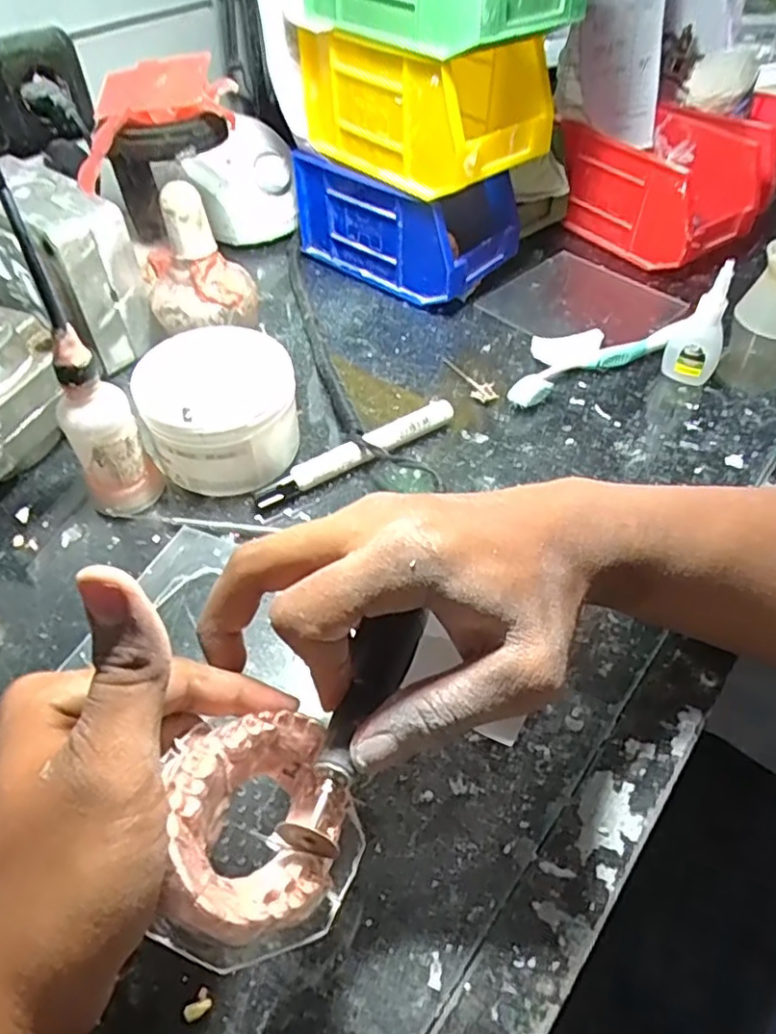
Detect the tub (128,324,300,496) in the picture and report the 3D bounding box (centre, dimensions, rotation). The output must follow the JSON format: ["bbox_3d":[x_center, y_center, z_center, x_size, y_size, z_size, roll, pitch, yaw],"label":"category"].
[{"bbox_3d":[-0.107,-0.068,0.407,0.094,0.065,0.099,0,50,0],"label":"tub"}]

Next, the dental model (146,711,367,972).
[{"bbox_3d":[-0.047,0.105,0.221,0.084,0.028,0.074,7,39,-54],"label":"dental model"}]

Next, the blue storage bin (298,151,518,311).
[{"bbox_3d":[0.012,-0.255,0.552,0.175,0.087,0.095,31,57,23],"label":"blue storage bin"}]

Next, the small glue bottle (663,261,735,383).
[{"bbox_3d":[0.218,-0.130,0.448,0.034,0.090,0.017,16,52,12],"label":"small glue bottle"}]

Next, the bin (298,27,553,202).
[{"bbox_3d":[0.024,-0.308,0.483,0.174,0.080,0.099,37,59,26],"label":"bin"}]

